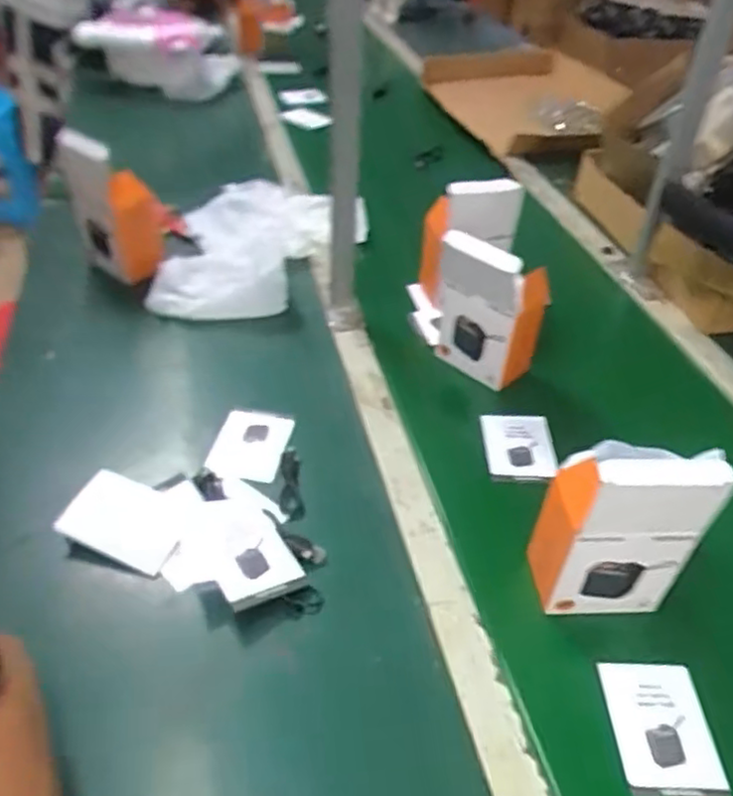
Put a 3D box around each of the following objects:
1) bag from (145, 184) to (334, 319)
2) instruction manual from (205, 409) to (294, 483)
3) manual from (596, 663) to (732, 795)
[{"bbox_3d":[-0.163,-0.229,0.962,0.224,0.054,0.340,2,43,1],"label":"bag"},{"bbox_3d":[-0.119,0.048,0.691,0.069,0.006,0.100,10,38,5],"label":"instruction manual"},{"bbox_3d":[0.224,0.251,0.511,0.076,0.009,0.100,3,40,-1],"label":"manual"}]

